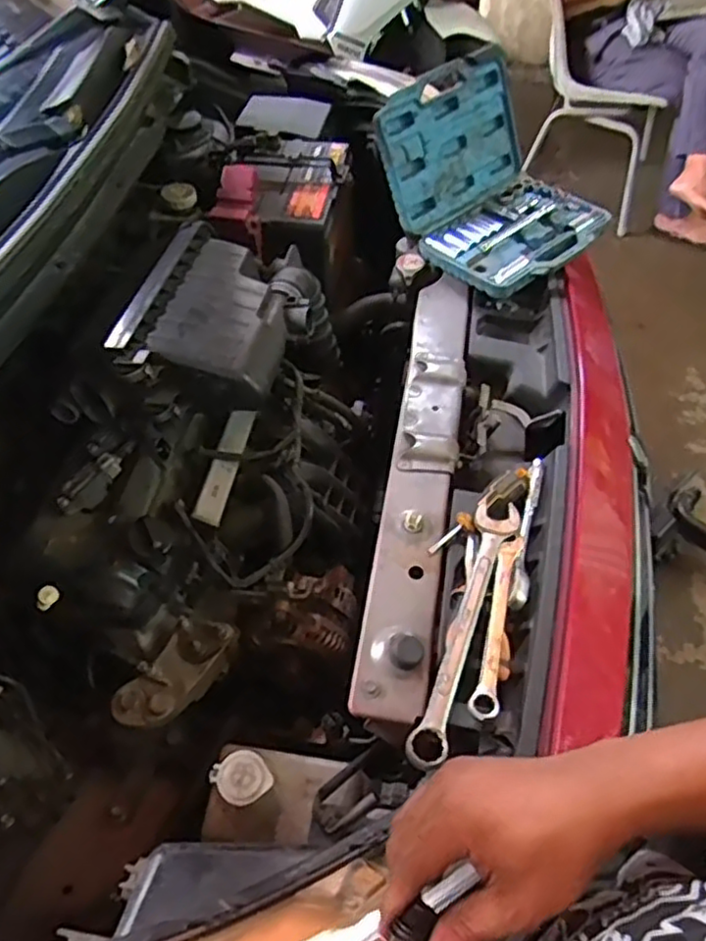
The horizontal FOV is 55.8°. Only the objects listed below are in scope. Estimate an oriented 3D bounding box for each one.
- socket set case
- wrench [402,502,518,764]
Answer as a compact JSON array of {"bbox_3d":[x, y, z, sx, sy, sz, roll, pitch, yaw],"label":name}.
[{"bbox_3d":[0.211,-0.424,0.959,0.237,0.173,0.284,-36,60,-24],"label":"socket set case"},{"bbox_3d":[0.110,0.141,0.631,0.043,0.019,0.278,15,54,13],"label":"wrench"}]

